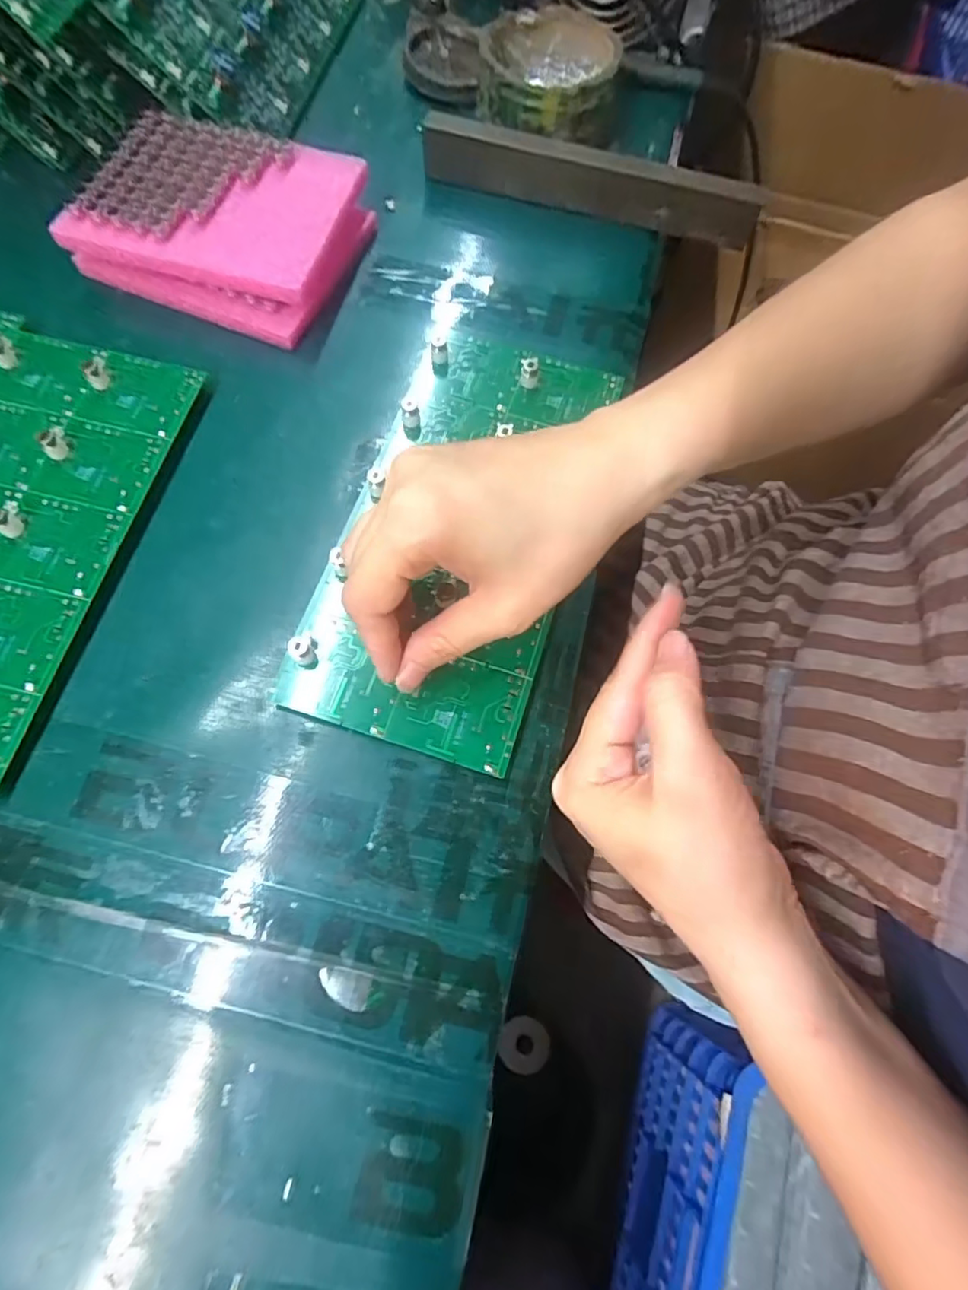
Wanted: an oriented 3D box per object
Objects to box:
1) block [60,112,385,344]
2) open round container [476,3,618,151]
[{"bbox_3d":[-0.144,-0.246,0.338,0.143,0.036,0.121,18,70,4],"label":"block"},{"bbox_3d":[0.042,-0.367,0.381,0.086,0.039,0.080,1,70,-2],"label":"open round container"}]

